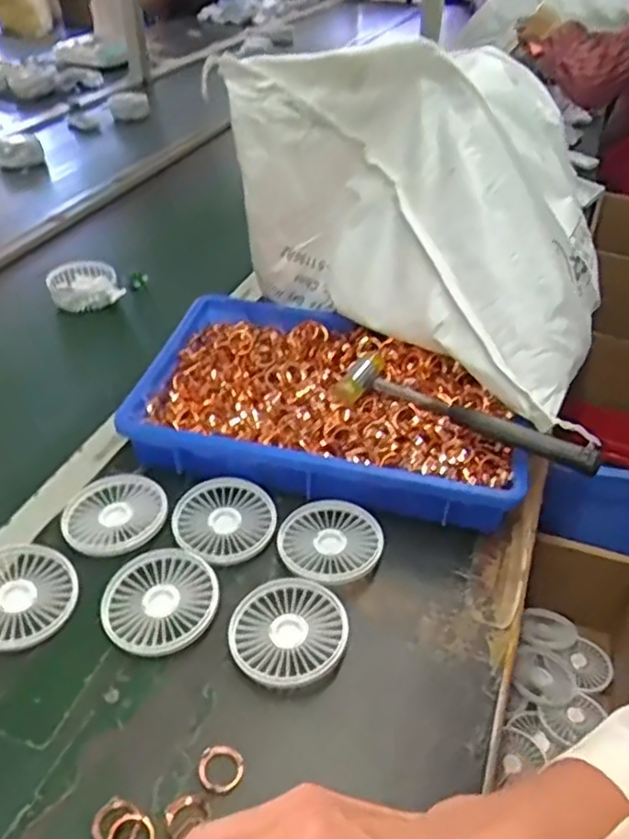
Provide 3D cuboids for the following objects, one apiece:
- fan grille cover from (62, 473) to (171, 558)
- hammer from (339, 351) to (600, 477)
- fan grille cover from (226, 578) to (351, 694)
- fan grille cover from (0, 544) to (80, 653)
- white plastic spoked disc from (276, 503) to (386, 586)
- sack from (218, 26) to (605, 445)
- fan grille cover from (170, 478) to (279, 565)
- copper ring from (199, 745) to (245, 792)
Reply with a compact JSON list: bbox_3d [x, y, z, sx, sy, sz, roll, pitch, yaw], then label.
[{"bbox_3d":[-0.173,0.082,0.585,0.080,0.014,0.086,32,47,31],"label":"fan grille cover"},{"bbox_3d":[0.135,-0.009,0.608,0.240,0.026,0.063,20,42,21],"label":"hammer"},{"bbox_3d":[-0.020,0.161,0.509,0.086,0.016,0.082,-19,44,-24],"label":"fan grille cover"},{"bbox_3d":[-0.231,0.136,0.521,0.090,0.017,0.087,29,46,29],"label":"fan grille cover"},{"bbox_3d":[0.012,0.104,0.575,0.086,0.019,0.083,1,39,-1],"label":"white plastic spoked disc"},{"bbox_3d":[0.118,-0.195,0.662,0.352,0.263,0.177,27,45,27],"label":"sack"},{"bbox_3d":[-0.079,0.088,0.590,0.087,0.014,0.089,-9,40,-14],"label":"fan grille cover"},{"bbox_3d":[-0.061,0.228,0.438,0.028,0.006,0.027,1,39,-1],"label":"copper ring"}]

